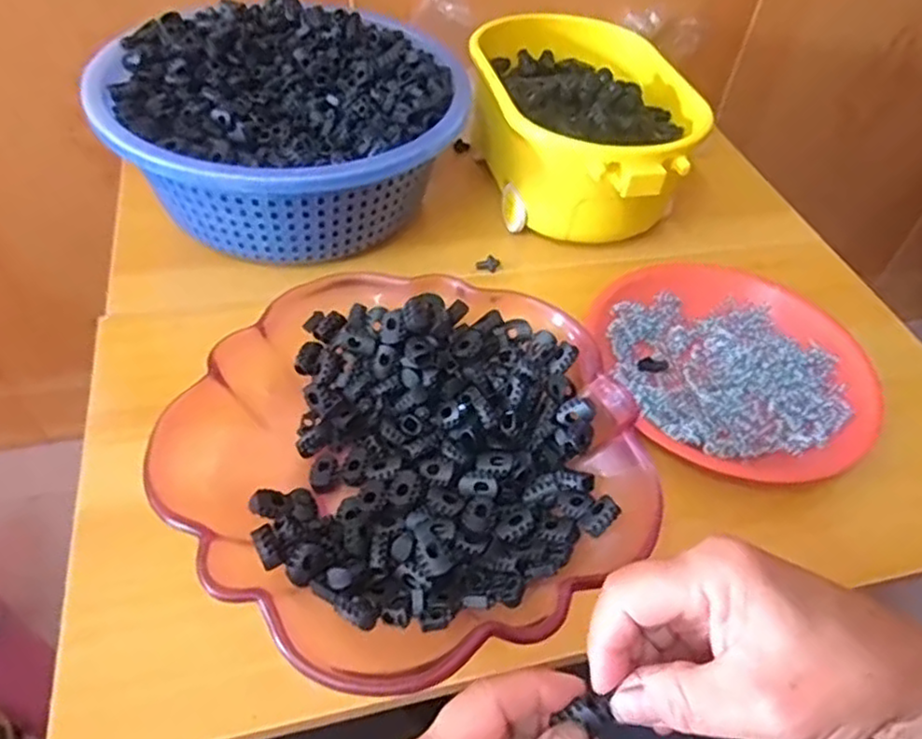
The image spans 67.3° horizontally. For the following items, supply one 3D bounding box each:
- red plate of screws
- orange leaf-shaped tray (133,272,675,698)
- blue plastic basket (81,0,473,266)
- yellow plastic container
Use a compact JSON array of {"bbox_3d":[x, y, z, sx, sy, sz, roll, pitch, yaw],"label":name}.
[{"bbox_3d":[0.189,-0.002,0.487,0.171,0.030,0.197,-5,49,-10],"label":"red plate of screws"},{"bbox_3d":[-0.026,0.046,0.391,0.242,0.062,0.236,-31,58,-28],"label":"orange leaf-shaped tray"},{"bbox_3d":[-0.134,-0.196,0.554,0.252,0.093,0.277,38,55,25],"label":"blue plastic basket"},{"bbox_3d":[0.101,-0.206,0.605,0.164,0.106,0.244,-5,49,-11],"label":"yellow plastic container"}]

